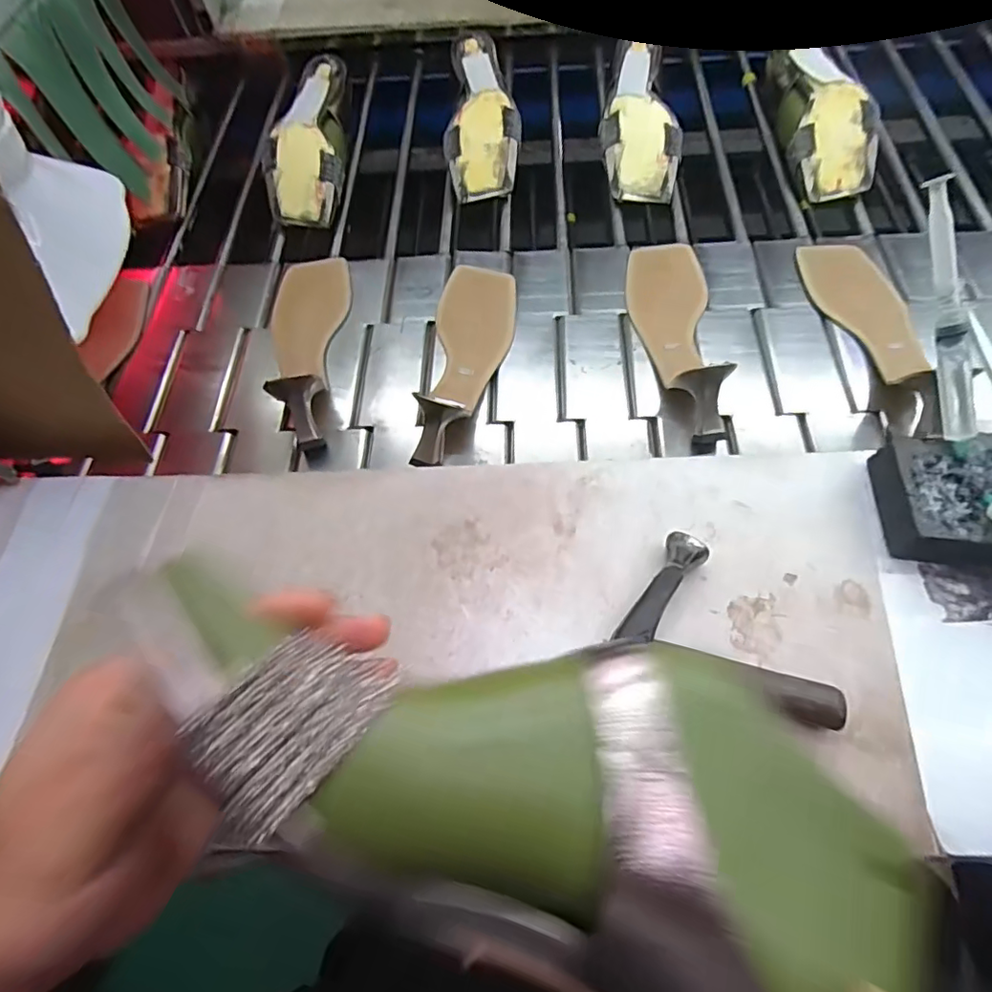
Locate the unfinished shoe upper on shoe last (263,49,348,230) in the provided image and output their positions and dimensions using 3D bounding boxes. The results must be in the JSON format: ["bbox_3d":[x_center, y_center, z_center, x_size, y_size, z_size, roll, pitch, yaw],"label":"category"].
[{"bbox_3d":[-0.219,-0.416,0.652,0.080,0.064,0.218,-4,64,1],"label":"unfinished shoe upper on shoe last"}]

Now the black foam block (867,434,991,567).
[{"bbox_3d":[0.324,0.005,0.362,0.126,0.037,0.082,0,64,3],"label":"black foam block"}]

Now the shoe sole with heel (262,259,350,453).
[{"bbox_3d":[-0.189,-0.158,0.529,0.076,0.054,0.247,-5,64,1],"label":"shoe sole with heel"}]

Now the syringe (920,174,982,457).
[{"bbox_3d":[0.282,-0.108,0.342,0.016,0.017,0.166,-15,100,-4],"label":"syringe"}]

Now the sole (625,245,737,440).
[{"bbox_3d":[0.164,-0.165,0.510,0.075,0.055,0.242,4,65,5],"label":"sole"}]

